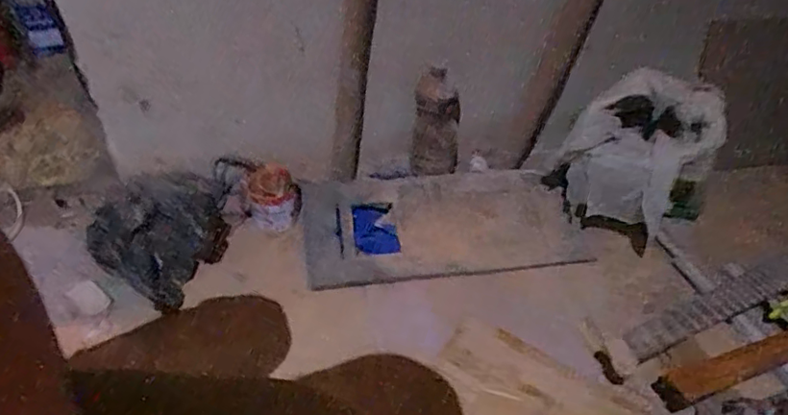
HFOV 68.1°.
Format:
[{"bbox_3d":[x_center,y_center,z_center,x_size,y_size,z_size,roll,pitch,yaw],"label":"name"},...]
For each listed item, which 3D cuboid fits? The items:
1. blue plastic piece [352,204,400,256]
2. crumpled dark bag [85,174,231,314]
[{"bbox_3d":[-0.044,0.050,1.313,0.094,0.020,0.130,-11,61,0],"label":"blue plastic piece"},{"bbox_3d":[-0.498,0.047,1.272,0.220,0.150,0.298,15,44,15],"label":"crumpled dark bag"}]

